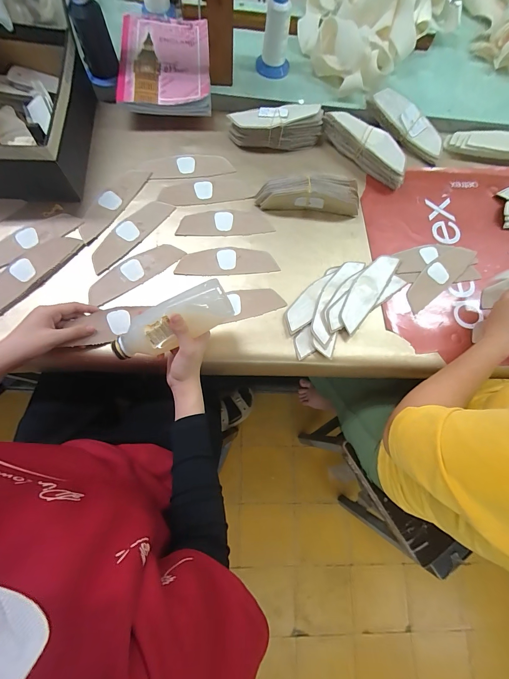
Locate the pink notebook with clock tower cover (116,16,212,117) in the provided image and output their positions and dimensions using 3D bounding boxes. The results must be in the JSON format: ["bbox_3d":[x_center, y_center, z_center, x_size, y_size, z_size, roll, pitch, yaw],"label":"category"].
[{"bbox_3d":[-0.178,-0.550,0.599,0.176,0.033,0.251,-3,75,-6],"label":"pink notebook with clock tower cover"}]

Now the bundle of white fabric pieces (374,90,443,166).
[{"bbox_3d":[0.302,-0.420,0.591,0.176,0.039,0.048,37,75,-12],"label":"bundle of white fabric pieces"}]

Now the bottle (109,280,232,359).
[{"bbox_3d":[-0.114,-0.023,0.406,0.166,0.046,0.048,-27,76,2],"label":"bottle"}]

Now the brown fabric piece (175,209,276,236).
[{"bbox_3d":[-0.054,-0.216,0.552,0.169,0.007,0.052,-3,76,-6],"label":"brown fabric piece"}]

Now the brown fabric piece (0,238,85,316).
[{"bbox_3d":[-0.373,-0.111,0.496,0.061,0.013,0.181,41,76,6],"label":"brown fabric piece"}]

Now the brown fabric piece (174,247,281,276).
[{"bbox_3d":[-0.049,-0.139,0.532,0.173,0.005,0.051,-3,77,-6],"label":"brown fabric piece"}]

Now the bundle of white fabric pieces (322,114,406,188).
[{"bbox_3d":[0.217,-0.365,0.564,0.054,0.051,0.178,-40,82,-11],"label":"bundle of white fabric pieces"}]

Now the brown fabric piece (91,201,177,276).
[{"bbox_3d":[-0.221,-0.190,0.532,0.055,0.005,0.173,44,76,4],"label":"brown fabric piece"}]

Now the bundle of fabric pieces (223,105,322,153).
[{"bbox_3d":[0.042,-0.406,0.571,0.168,0.053,0.066,-14,78,-7],"label":"bundle of fabric pieces"}]

